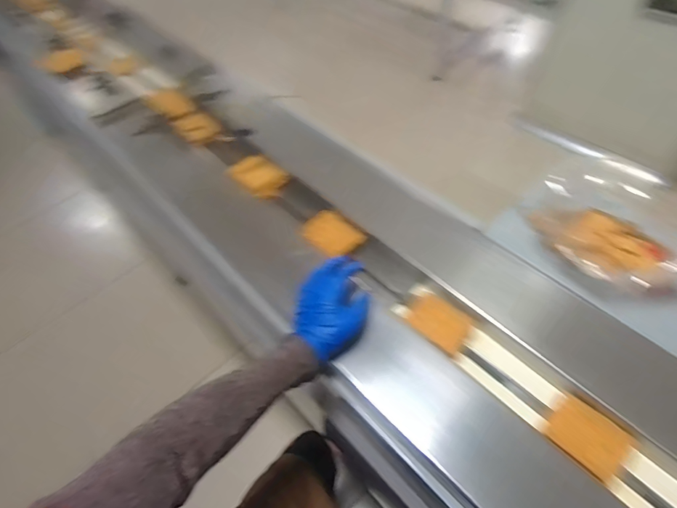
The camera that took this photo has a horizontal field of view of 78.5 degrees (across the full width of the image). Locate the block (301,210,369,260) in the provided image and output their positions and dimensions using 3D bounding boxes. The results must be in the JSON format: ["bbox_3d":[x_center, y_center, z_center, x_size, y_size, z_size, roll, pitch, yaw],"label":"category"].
[{"bbox_3d":[-0.010,-0.033,0.723,0.097,0.029,0.067,32,62,24],"label":"block"}]

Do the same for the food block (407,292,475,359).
[{"bbox_3d":[0.153,0.101,0.617,0.083,0.014,0.067,32,61,23],"label":"food block"}]

